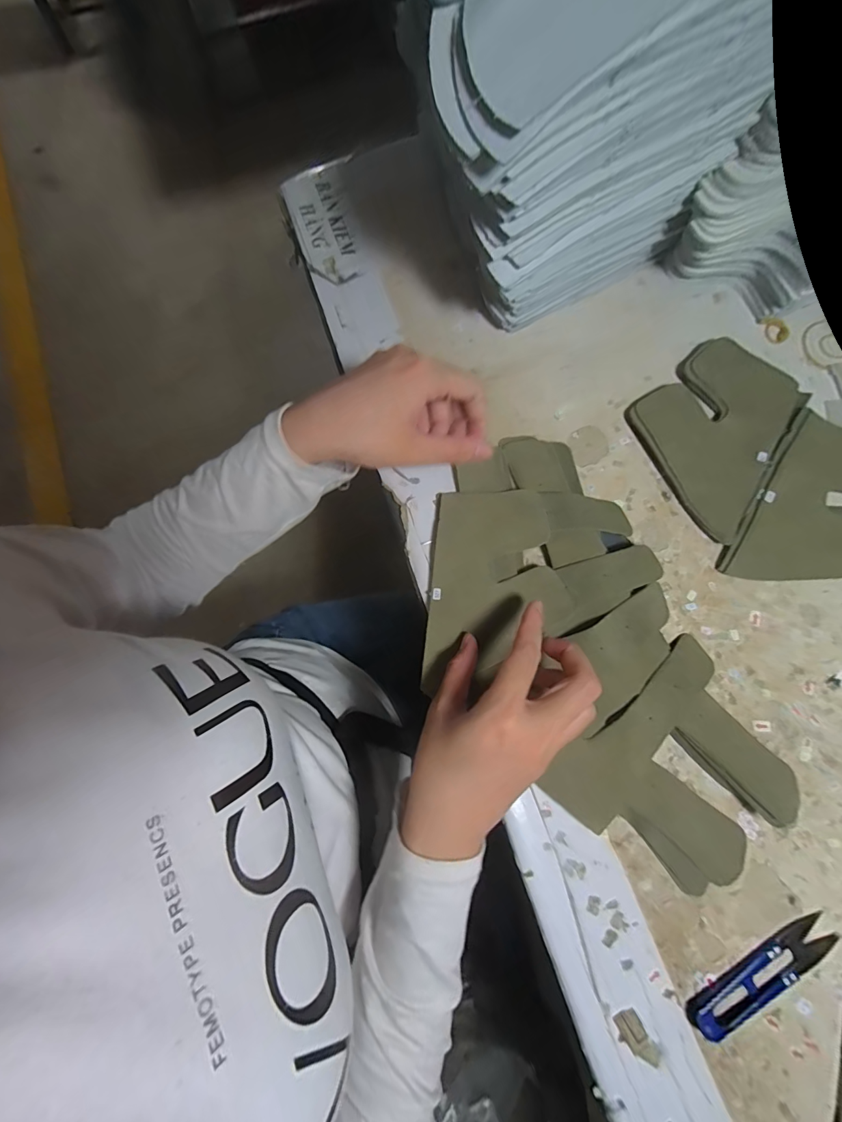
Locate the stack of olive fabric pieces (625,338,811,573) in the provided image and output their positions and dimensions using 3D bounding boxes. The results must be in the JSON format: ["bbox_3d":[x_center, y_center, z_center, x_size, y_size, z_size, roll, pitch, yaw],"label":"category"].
[{"bbox_3d":[0.217,-0.098,0.330,0.106,0.011,0.149,31,81,7],"label":"stack of olive fabric pieces"}]

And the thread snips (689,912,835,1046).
[{"bbox_3d":[0.209,0.252,0.261,0.101,0.010,0.024,-29,80,-4],"label":"thread snips"}]

